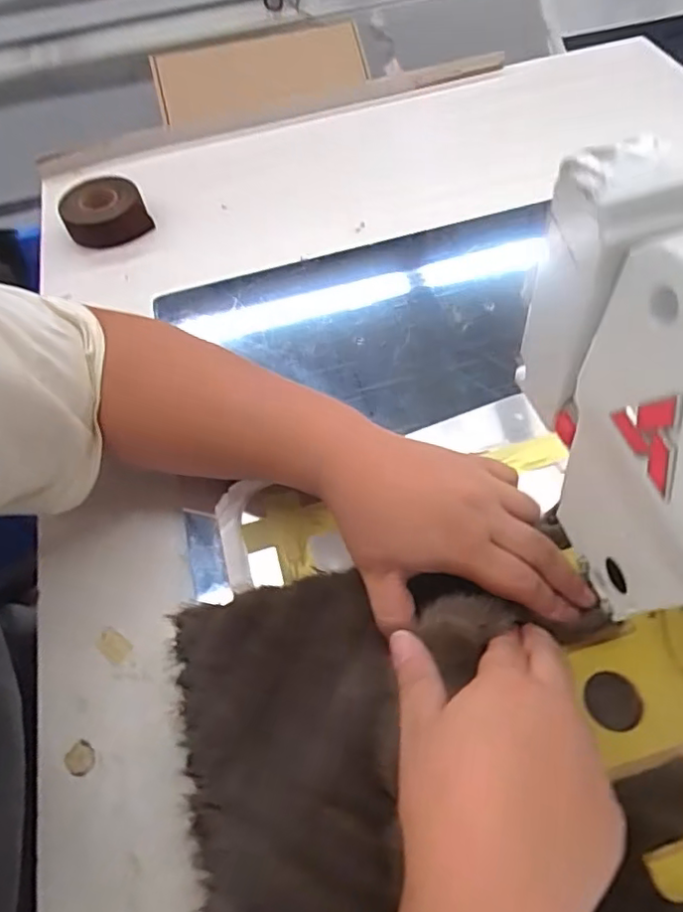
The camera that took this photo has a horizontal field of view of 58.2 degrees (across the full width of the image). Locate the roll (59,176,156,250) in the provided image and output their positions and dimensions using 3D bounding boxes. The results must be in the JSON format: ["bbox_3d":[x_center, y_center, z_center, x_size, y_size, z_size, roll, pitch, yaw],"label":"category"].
[{"bbox_3d":[-0.259,-0.265,0.671,0.087,0.040,0.075,-27,58,-12],"label":"roll"}]

